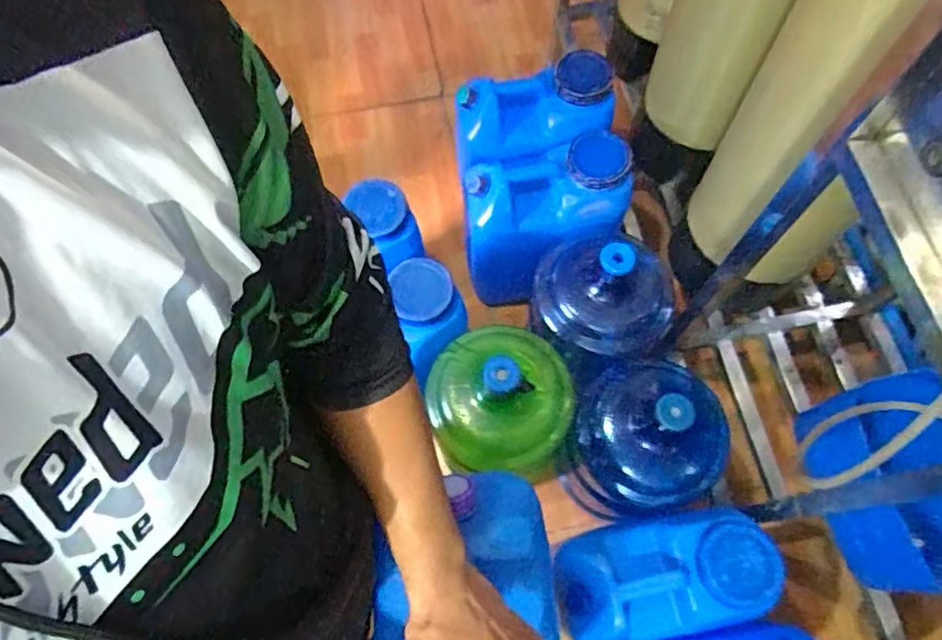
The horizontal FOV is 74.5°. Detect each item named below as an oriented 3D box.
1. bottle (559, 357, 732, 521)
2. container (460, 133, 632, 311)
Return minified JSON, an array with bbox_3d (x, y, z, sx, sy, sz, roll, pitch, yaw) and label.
[{"bbox_3d":[0.294,0.238,1.171,0.273,0.445,0.266,0,68,1],"label":"bottle"},{"bbox_3d":[0.152,-0.167,1.309,0.315,0.365,0.235,-10,68,-3],"label":"container"}]

